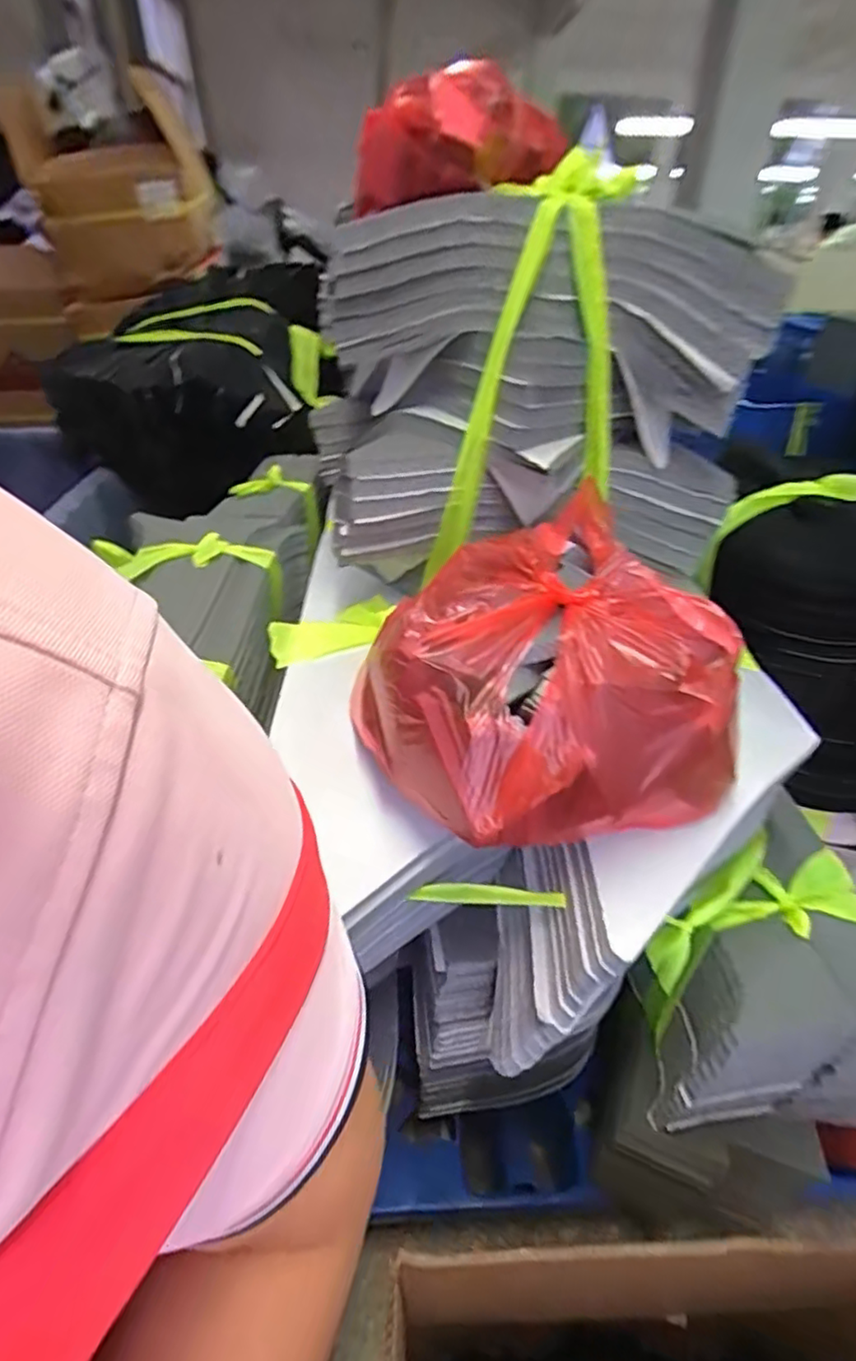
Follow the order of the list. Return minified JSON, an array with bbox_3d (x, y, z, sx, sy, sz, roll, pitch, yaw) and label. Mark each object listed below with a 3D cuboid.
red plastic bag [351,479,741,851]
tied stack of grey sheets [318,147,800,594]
[{"bbox_3d":[0.092,0.004,0.488,0.244,0.159,0.205,-16,39,-23],"label":"red plastic bag"},{"bbox_3d":[0.118,-0.284,0.644,0.414,0.327,0.208,-3,36,-6],"label":"tied stack of grey sheets"}]

